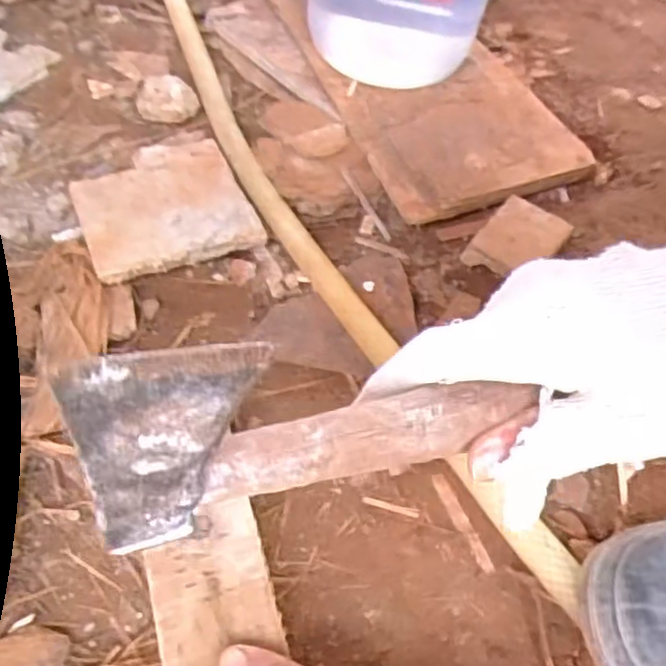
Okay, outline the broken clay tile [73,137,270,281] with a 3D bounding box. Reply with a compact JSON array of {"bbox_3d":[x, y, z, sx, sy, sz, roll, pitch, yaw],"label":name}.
[{"bbox_3d":[-0.121,-0.093,0.495,0.112,0.009,0.113,-20,59,-14],"label":"broken clay tile"}]

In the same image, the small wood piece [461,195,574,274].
[{"bbox_3d":[0.132,-0.065,0.499,0.053,0.012,0.065,32,61,19],"label":"small wood piece"}]

